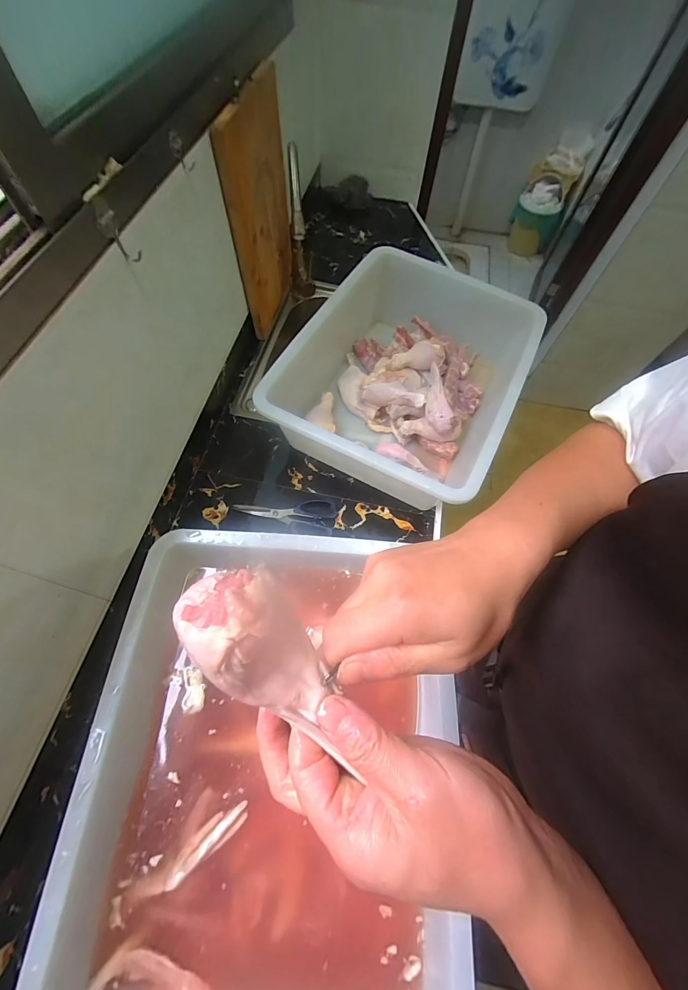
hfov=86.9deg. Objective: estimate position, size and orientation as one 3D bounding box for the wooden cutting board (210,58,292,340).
[{"bbox_3d":[-0.159,-0.576,0.762,0.033,0.390,0.306,12,64,3],"label":"wooden cutting board"}]

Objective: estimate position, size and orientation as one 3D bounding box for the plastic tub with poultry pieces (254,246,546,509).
[{"bbox_3d":[0.120,-0.223,0.715,0.378,0.167,0.483,25,66,9],"label":"plastic tub with poultry pieces"}]

